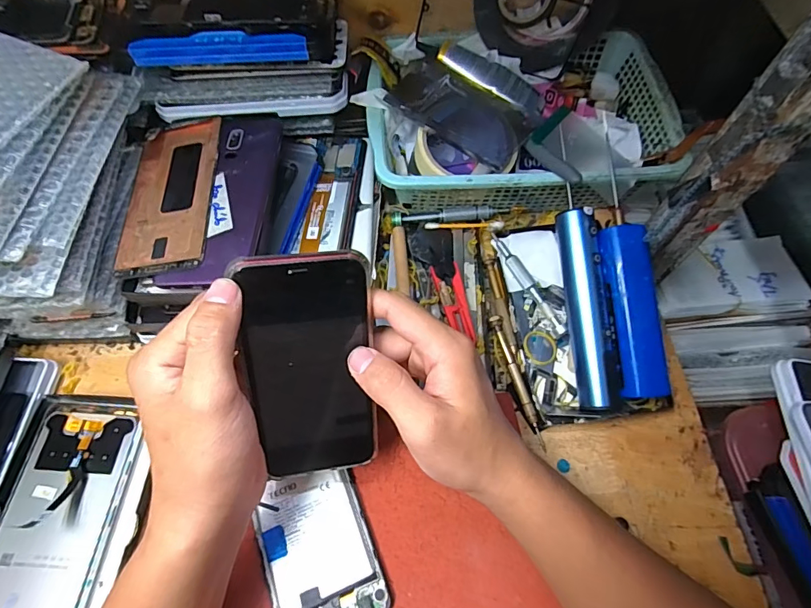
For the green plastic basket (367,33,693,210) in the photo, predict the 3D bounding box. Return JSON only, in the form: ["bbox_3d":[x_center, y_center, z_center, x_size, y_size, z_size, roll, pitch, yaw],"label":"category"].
[{"bbox_3d":[0.093,-0.166,0.421,0.253,0.074,0.199,-1,67,-4],"label":"green plastic basket"}]

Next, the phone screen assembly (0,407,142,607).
[{"bbox_3d":[-0.248,0.160,0.314,0.078,0.011,0.165,6,66,-1],"label":"phone screen assembly"}]

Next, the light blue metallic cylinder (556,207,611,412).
[{"bbox_3d":[0.140,0.003,0.343,0.024,0.020,0.152,-3,84,-5],"label":"light blue metallic cylinder"}]

